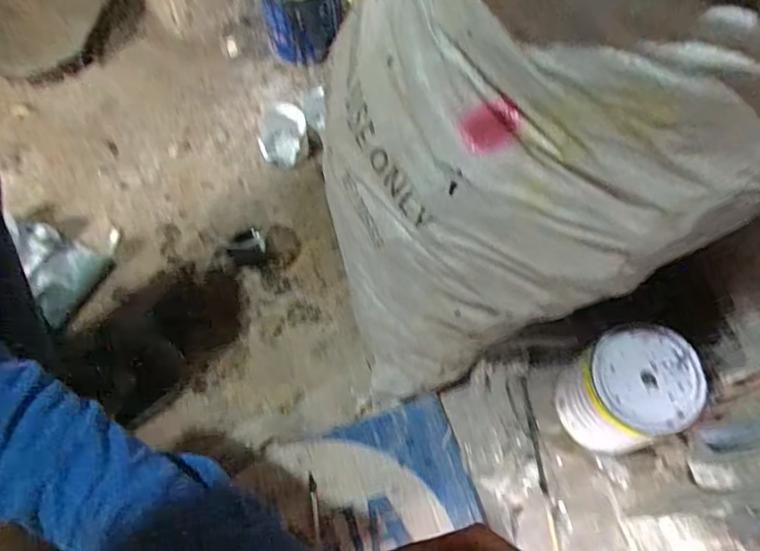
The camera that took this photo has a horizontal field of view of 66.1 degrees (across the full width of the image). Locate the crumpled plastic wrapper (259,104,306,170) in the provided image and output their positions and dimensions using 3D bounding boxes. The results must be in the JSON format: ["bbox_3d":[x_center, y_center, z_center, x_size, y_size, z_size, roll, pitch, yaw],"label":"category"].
[{"bbox_3d":[-0.127,-0.182,0.761,0.060,0.036,0.087,-8,68,-7],"label":"crumpled plastic wrapper"}]

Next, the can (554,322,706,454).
[{"bbox_3d":[0.248,0.118,0.599,0.103,0.122,0.100,1,67,-3],"label":"can"}]

